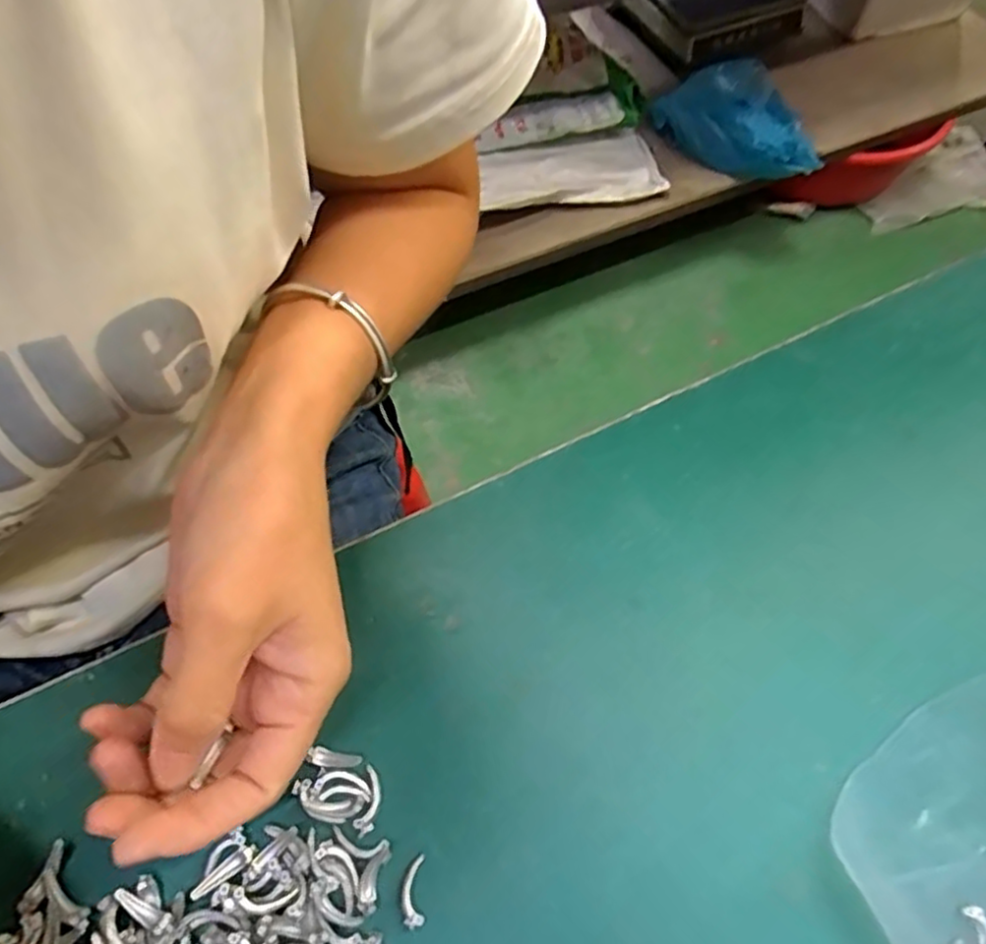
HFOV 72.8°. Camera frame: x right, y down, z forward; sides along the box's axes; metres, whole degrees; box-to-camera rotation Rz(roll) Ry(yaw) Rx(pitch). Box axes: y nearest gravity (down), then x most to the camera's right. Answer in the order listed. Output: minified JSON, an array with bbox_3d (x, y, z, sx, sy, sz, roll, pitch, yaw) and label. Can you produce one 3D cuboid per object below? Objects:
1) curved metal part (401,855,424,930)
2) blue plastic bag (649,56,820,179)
[{"bbox_3d":[-0.026,0.136,0.216,0.007,0.004,0.020,-2,63,-3],"label":"curved metal part"},{"bbox_3d":[0.416,-0.593,1.124,0.152,0.110,0.302,-37,69,-18],"label":"blue plastic bag"}]

